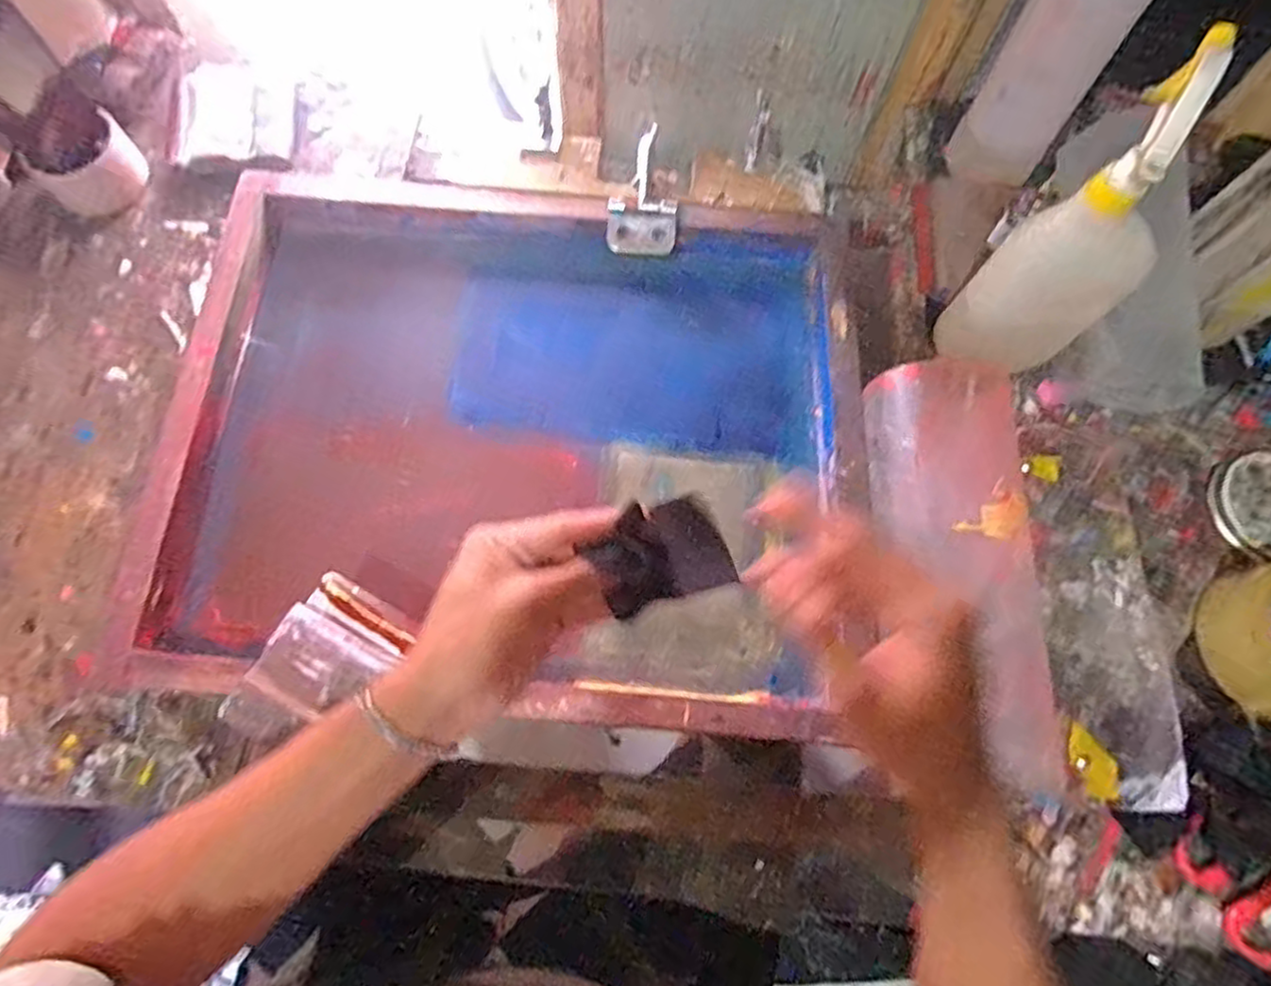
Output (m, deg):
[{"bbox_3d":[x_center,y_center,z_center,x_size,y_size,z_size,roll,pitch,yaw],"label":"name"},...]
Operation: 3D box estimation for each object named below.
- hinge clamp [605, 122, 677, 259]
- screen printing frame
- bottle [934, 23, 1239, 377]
[{"bbox_3d":[0.007,-0.268,0.633,0.064,0.041,0.112,2,70,-1],"label":"hinge clamp"},{"bbox_3d":[-0.097,-0.052,0.580,0.551,0.045,0.450,4,70,-1],"label":"screen printing frame"},{"bbox_3d":[0.312,-0.168,0.502,0.097,0.253,0.091,-38,75,-14],"label":"bottle"}]

